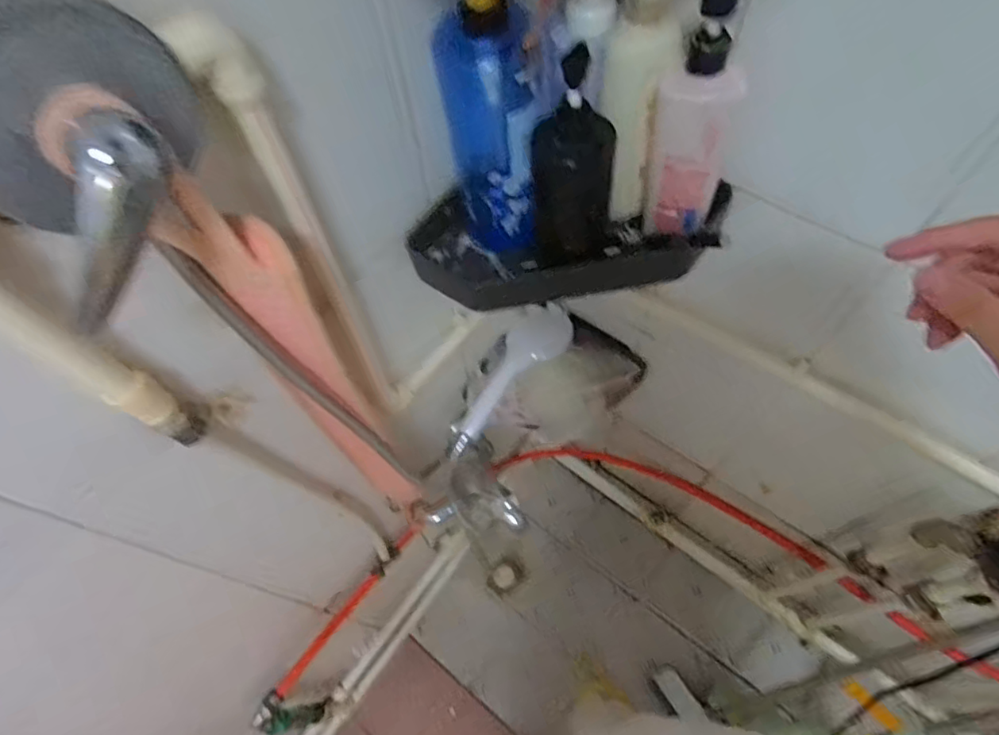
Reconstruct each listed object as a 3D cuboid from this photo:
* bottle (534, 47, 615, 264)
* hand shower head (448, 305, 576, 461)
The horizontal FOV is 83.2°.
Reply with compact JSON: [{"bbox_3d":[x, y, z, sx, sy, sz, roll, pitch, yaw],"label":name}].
[{"bbox_3d":[0.066,-0.170,0.489,0.070,0.179,0.048,2,60,5],"label":"bottle"},{"bbox_3d":[0.008,0.016,0.865,0.079,0.051,0.274,38,89,22],"label":"hand shower head"}]

